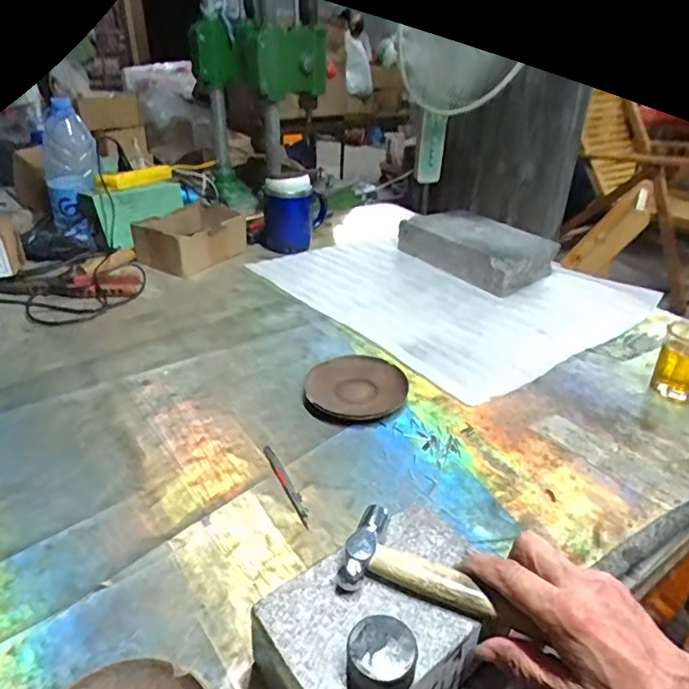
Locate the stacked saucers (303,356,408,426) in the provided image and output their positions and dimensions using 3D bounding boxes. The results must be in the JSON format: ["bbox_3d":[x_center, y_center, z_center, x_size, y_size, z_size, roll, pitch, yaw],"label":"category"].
[{"bbox_3d":[0.013,0.047,0.626,0.109,0.016,0.109,2,31,-1],"label":"stacked saucers"}]

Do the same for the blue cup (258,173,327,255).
[{"bbox_3d":[-0.093,-0.242,1.007,0.119,0.122,0.104,0,31,-4],"label":"blue cup"}]

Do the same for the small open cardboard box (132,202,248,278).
[{"bbox_3d":[-0.272,-0.187,0.962,0.135,0.070,0.159,15,33,19],"label":"small open cardboard box"}]

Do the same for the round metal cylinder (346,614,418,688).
[{"bbox_3d":[0.020,0.173,0.306,0.037,0.021,0.037,2,30,-1],"label":"round metal cylinder"}]

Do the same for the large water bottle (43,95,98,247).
[{"bbox_3d":[-0.480,-0.305,0.981,0.090,0.227,0.085,-10,33,-20],"label":"large water bottle"}]

